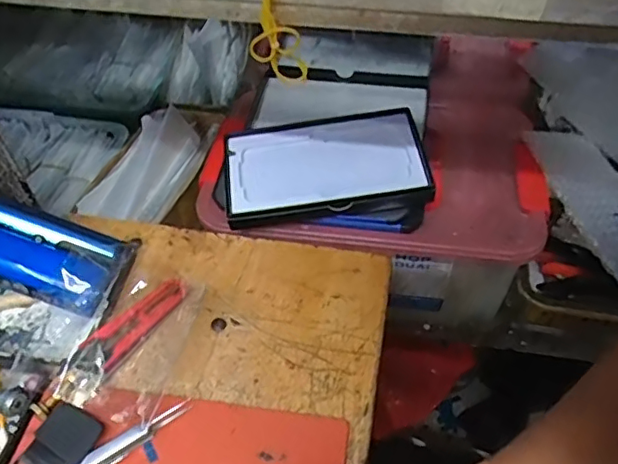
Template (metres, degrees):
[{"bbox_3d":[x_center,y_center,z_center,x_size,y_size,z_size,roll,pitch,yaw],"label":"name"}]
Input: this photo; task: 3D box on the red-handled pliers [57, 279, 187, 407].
[{"bbox_3d":[-0.131,0.073,0.402,0.025,0.017,0.107,29,56,22],"label":"red-handled pliers"}]

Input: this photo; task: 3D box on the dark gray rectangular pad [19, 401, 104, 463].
[{"bbox_3d":[-0.156,0.133,0.359,0.039,0.008,0.043,23,54,18],"label":"dark gray rectangular pad"}]

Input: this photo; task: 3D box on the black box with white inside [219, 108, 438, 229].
[{"bbox_3d":[0.013,-0.061,0.512,0.173,0.016,0.102,-9,57,1],"label":"black box with white inside"}]

